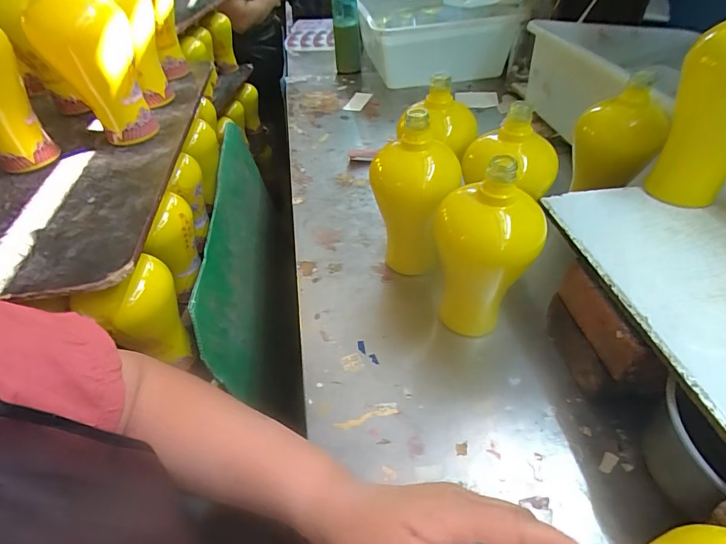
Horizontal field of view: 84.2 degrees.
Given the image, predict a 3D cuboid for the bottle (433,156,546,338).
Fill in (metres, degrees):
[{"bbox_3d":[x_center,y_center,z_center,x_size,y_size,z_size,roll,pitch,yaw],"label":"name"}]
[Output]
[{"bbox_3d":[0.129,-0.018,0.436,0.092,0.204,0.081,-11,46,-2],"label":"bottle"}]

